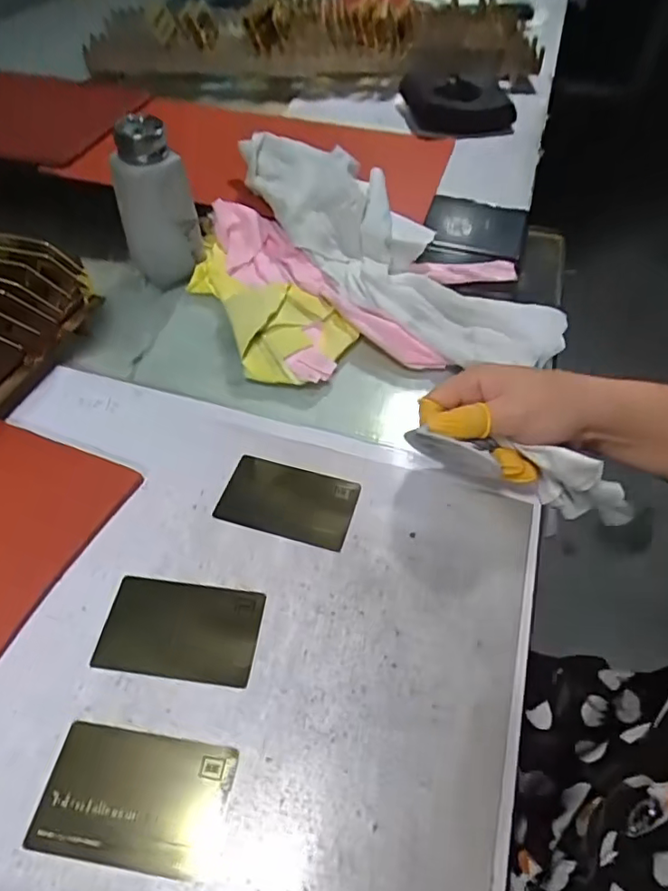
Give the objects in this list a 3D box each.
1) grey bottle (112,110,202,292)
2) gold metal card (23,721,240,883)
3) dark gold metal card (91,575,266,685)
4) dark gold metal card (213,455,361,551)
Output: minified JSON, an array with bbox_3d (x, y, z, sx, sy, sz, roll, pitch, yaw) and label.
[{"bbox_3d":[-0.148,-0.199,0.484,0.055,0.128,0.050,-31,58,-24],"label":"grey bottle"},{"bbox_3d":[-0.092,0.161,0.264,0.083,0.004,0.052,7,51,5],"label":"gold metal card"},{"bbox_3d":[-0.084,0.101,0.316,0.084,0.004,0.053,7,51,4],"label":"dark gold metal card"},{"bbox_3d":[-0.029,0.036,0.373,0.084,0.005,0.053,12,53,11],"label":"dark gold metal card"}]

